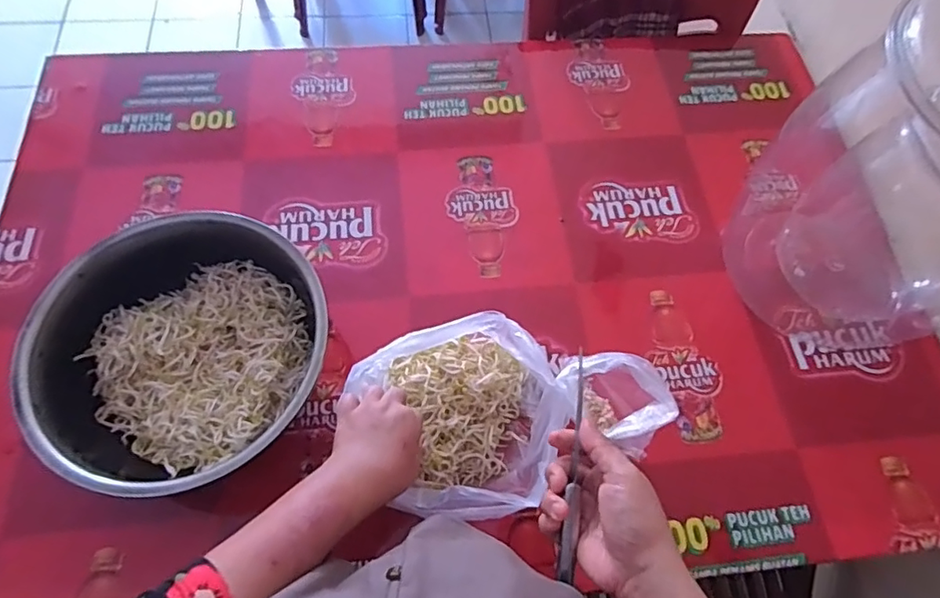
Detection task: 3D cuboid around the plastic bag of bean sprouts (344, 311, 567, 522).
[{"bbox_3d":[-0.015,0.125,0.571,0.203,0.109,0.196,-4,66,-5],"label":"plastic bag of bean sprouts"}]

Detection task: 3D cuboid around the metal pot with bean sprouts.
[{"bbox_3d":[-0.300,0.062,0.597,0.289,0.120,0.284,1,66,-2],"label":"metal pot with bean sprouts"}]

